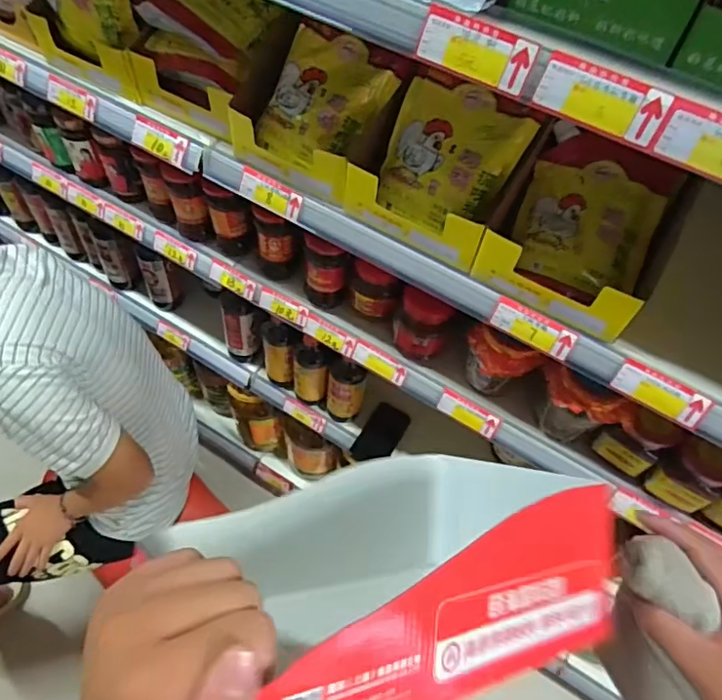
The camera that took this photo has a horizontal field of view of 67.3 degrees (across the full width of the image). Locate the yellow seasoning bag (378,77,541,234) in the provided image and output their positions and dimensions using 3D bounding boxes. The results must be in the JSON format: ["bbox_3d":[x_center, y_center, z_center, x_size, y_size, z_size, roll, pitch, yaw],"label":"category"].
[{"bbox_3d":[0.091,-0.201,0.586,0.139,0.032,0.131,28,104,16],"label":"yellow seasoning bag"}]

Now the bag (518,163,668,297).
[{"bbox_3d":[0.240,-0.133,0.581,0.139,0.044,0.138,19,87,22],"label":"bag"}]

